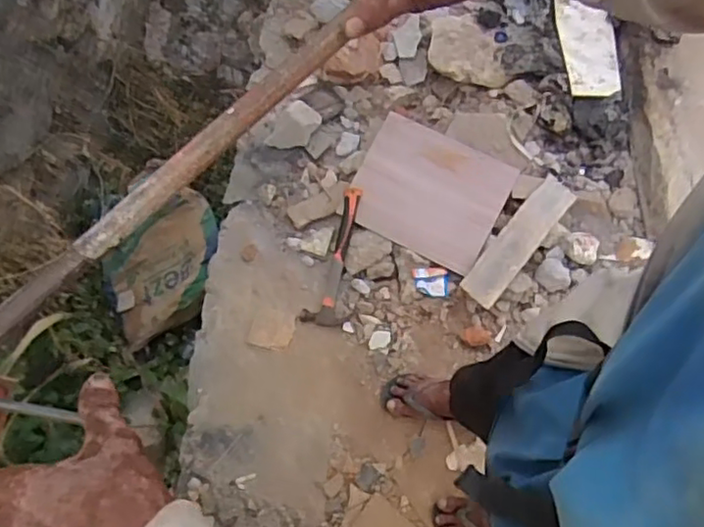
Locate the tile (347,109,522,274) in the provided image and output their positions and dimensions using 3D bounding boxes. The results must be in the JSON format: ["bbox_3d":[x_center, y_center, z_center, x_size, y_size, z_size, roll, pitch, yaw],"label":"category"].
[{"bbox_3d":[0.186,-0.176,1.576,0.346,0.017,0.291,26,90,5],"label":"tile"}]

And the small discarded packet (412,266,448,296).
[{"bbox_3d":[0.192,0.045,1.559,0.083,0.012,0.071,-1,82,3],"label":"small discarded packet"}]

